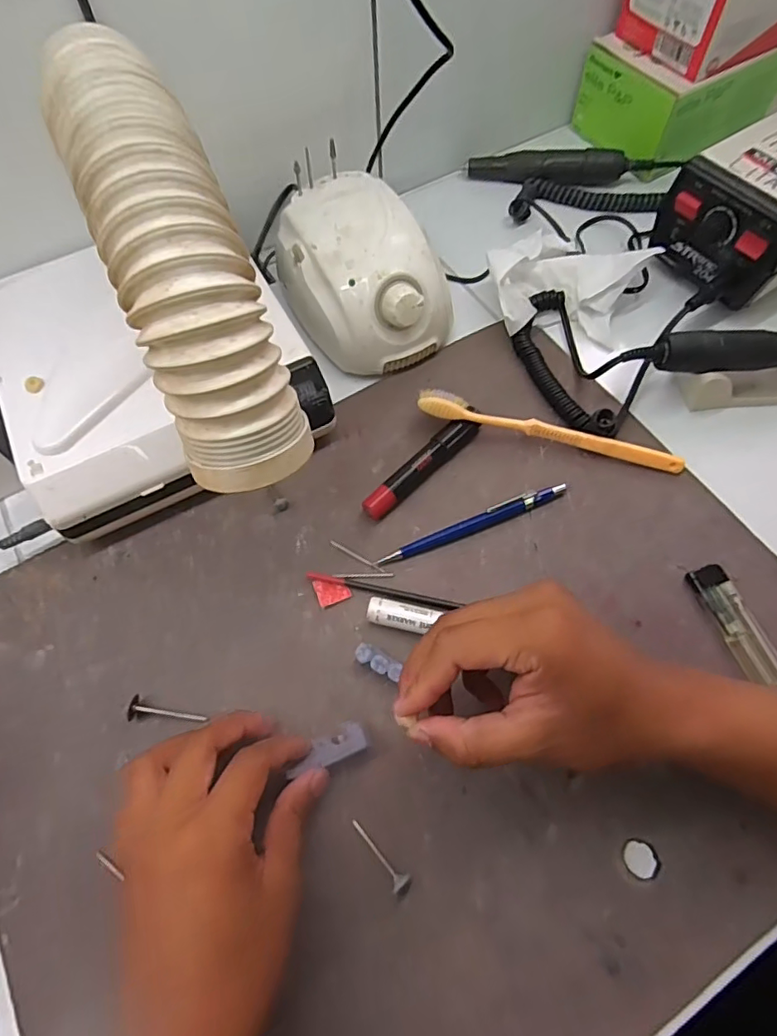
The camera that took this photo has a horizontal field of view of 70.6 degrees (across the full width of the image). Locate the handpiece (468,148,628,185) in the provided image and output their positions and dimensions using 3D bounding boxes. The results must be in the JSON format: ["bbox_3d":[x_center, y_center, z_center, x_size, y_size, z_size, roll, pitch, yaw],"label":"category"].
[{"bbox_3d":[0.150,-0.332,0.521,0.144,0.030,0.022,6,64,5],"label":"handpiece"}]

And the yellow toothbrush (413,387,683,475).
[{"bbox_3d":[0.113,-0.060,0.388,0.185,0.027,0.017,13,65,9],"label":"yellow toothbrush"}]

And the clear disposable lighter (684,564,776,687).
[{"bbox_3d":[0.209,0.065,0.328,0.023,0.007,0.078,-17,65,-6],"label":"clear disposable lighter"}]

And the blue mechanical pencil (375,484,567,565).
[{"bbox_3d":[0.057,0.004,0.364,0.133,0.009,0.011,-22,65,-8],"label":"blue mechanical pencil"}]

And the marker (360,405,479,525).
[{"bbox_3d":[0.026,-0.037,0.382,0.106,0.017,0.018,-42,69,-17],"label":"marker"}]

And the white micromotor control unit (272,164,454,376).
[{"bbox_3d":[-0.020,-0.183,0.421,0.101,0.080,0.135,-30,66,-12],"label":"white micromotor control unit"}]

